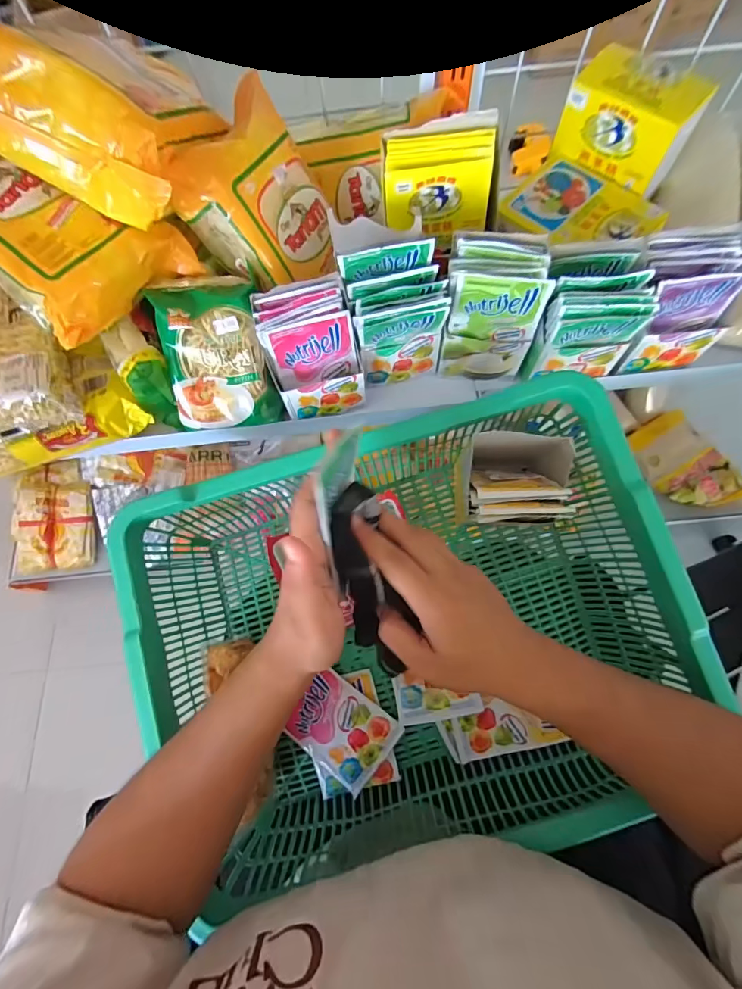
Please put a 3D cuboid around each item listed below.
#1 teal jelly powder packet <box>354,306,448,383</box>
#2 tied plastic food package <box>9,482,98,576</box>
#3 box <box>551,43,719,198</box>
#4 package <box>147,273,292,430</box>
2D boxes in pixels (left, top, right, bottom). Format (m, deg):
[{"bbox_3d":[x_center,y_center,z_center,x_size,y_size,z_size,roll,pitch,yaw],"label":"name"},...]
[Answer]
[{"bbox_3d":[0.030,-0.141,0.406,0.080,0.102,0.015,-11,70,-1],"label":"teal jelly powder packet"},{"bbox_3d":[-0.630,0.064,0.834,0.175,0.032,0.174,1,93,5],"label":"tied plastic food package"},{"bbox_3d":[0.262,-0.382,0.426,0.115,0.069,0.078,34,75,14],"label":"box"},{"bbox_3d":[-0.144,-0.130,0.401,0.097,0.133,0.036,-9,26,-1],"label":"package"}]

